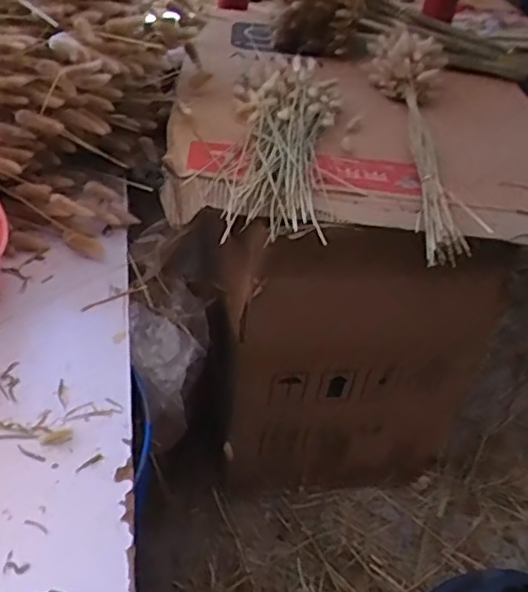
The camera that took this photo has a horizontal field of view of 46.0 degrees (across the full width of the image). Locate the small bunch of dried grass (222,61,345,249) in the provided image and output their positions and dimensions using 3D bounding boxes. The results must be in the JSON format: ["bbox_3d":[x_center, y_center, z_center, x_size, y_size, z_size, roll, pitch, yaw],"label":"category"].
[{"bbox_3d":[0.028,-0.212,0.825,0.161,0.078,0.405,7,39,-1],"label":"small bunch of dried grass"}]

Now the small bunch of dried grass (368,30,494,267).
[{"bbox_3d":[0.222,-0.236,0.841,0.087,0.116,0.500,4,39,-5],"label":"small bunch of dried grass"}]

